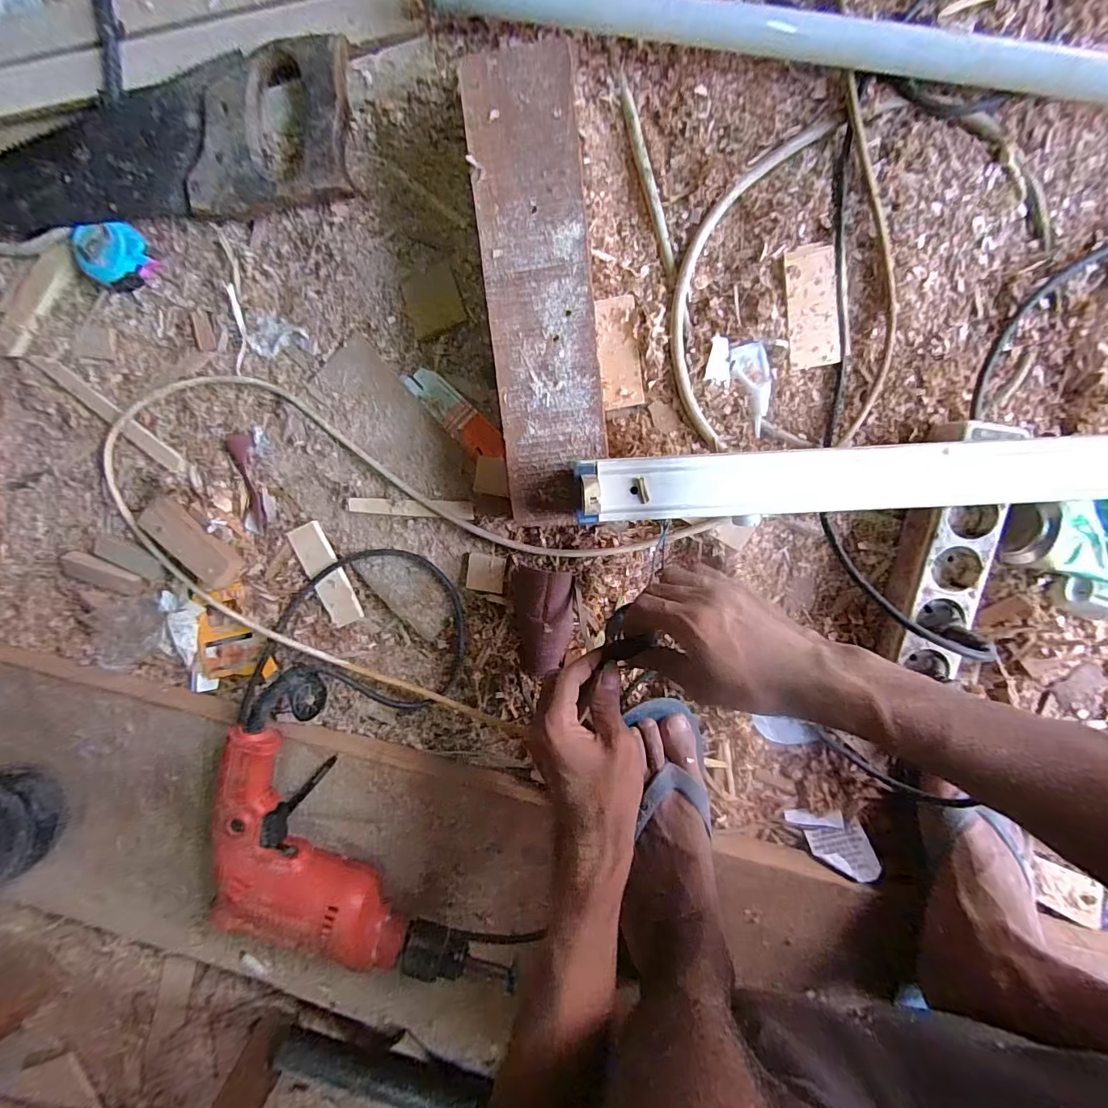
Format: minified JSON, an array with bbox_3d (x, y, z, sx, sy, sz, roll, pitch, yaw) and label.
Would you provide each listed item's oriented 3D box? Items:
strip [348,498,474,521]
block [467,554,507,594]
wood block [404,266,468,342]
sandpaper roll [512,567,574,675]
[{"bbox_3d":[-0.138,-0.045,0.463,0.126,0.008,0.017,4,96,6],"label":"strip"},{"bbox_3d":[-0.065,0.019,0.463,0.037,0.009,0.036,7,96,6],"label":"block"},{"bbox_3d":[-0.110,-0.234,0.446,0.051,0.007,0.056,-15,94,7],"label":"wood block"},{"bbox_3d":[-0.011,0.062,0.447,0.056,0.028,0.097,-1,95,6],"label":"sandpaper roll"}]

